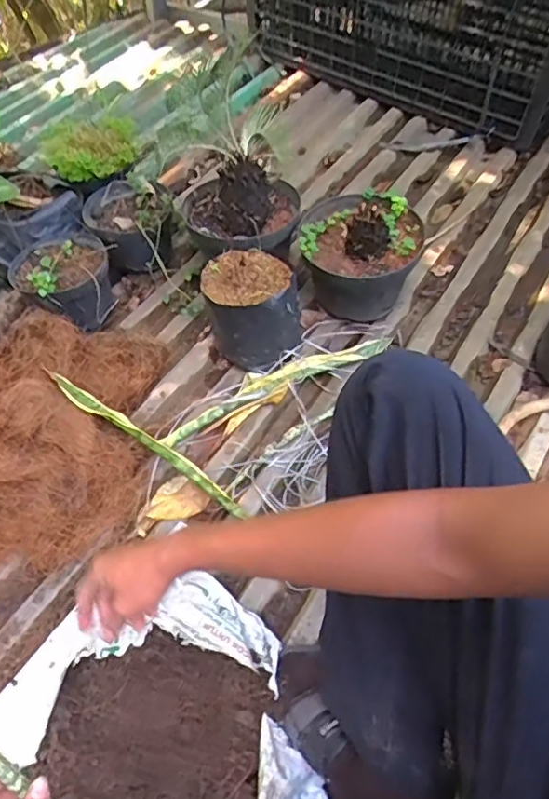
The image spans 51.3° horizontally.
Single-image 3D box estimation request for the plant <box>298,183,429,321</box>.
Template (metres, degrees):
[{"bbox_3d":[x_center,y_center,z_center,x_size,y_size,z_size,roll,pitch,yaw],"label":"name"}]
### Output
[{"bbox_3d":[0.155,-0.262,1.057,0.215,0.176,0.201,-13,54,-8],"label":"plant"}]

